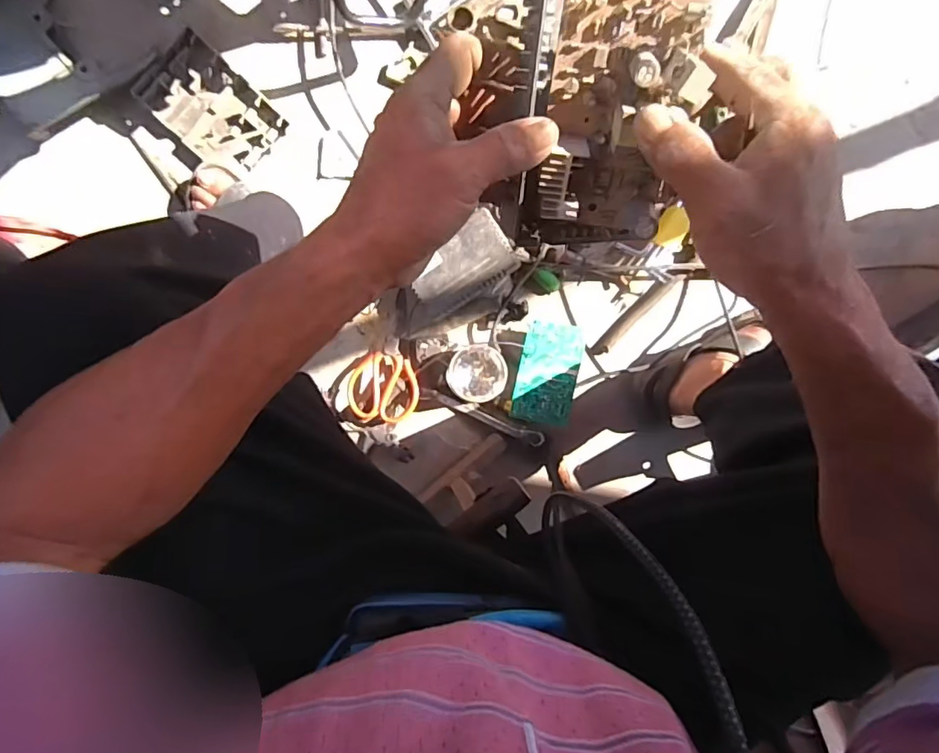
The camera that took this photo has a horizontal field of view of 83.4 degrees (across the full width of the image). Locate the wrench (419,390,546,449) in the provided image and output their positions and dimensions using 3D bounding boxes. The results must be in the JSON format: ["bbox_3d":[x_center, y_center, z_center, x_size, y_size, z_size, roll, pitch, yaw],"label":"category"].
[{"bbox_3d":[0.022,0.063,0.806,0.196,0.015,0.021,22,98,-3],"label":"wrench"}]

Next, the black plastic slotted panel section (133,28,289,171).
[{"bbox_3d":[-0.371,-0.385,0.764,0.194,0.029,0.124,41,96,-5],"label":"black plastic slotted panel section"}]

